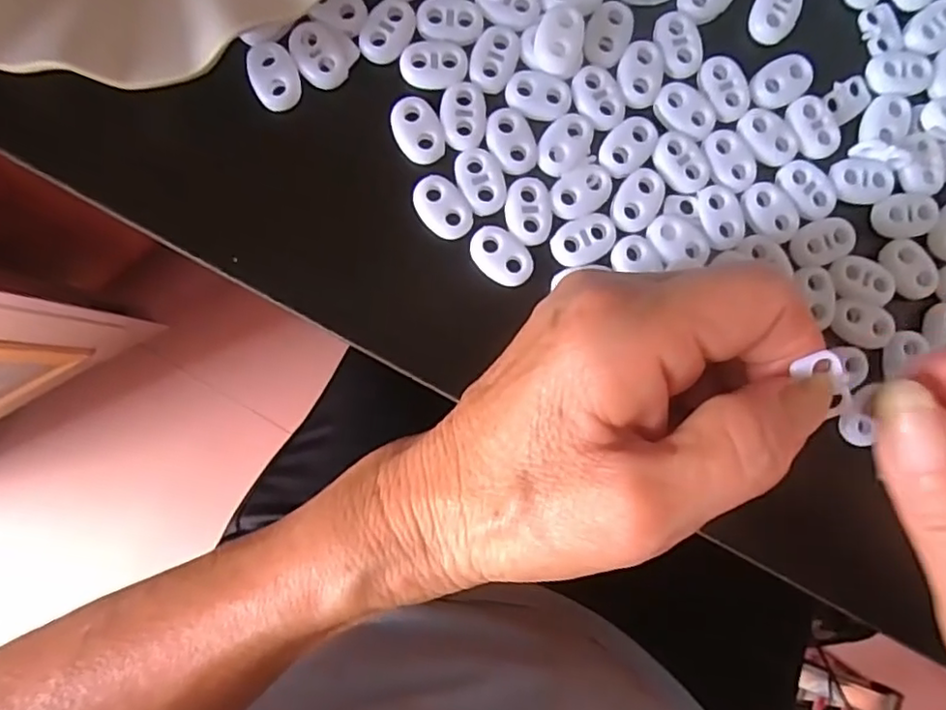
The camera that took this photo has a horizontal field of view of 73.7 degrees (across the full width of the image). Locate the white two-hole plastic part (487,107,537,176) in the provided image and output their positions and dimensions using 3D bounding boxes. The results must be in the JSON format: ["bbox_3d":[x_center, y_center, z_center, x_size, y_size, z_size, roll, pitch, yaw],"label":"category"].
[{"bbox_3d":[0.013,-0.073,0.213,0.015,0.004,0.024,-15,88,-4],"label":"white two-hole plastic part"}]

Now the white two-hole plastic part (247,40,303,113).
[{"bbox_3d":[-0.067,-0.094,0.212,0.016,0.004,0.023,-29,89,-4],"label":"white two-hole plastic part"}]

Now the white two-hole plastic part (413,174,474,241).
[{"bbox_3d":[-0.010,-0.050,0.211,0.015,0.004,0.023,-40,90,-4],"label":"white two-hole plastic part"}]

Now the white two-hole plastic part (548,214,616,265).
[{"bbox_3d":[0.038,-0.039,0.213,0.023,0.004,0.015,-30,89,-4],"label":"white two-hole plastic part"}]

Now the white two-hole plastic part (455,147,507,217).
[{"bbox_3d":[0.003,-0.059,0.212,0.015,0.004,0.023,-26,89,-4],"label":"white two-hole plastic part"}]

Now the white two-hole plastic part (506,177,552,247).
[{"bbox_3d":[0.019,-0.049,0.212,0.015,0.004,0.023,-1,87,-3],"label":"white two-hole plastic part"}]

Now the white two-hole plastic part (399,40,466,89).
[{"bbox_3d":[-0.013,-0.099,0.213,0.022,0.004,0.017,-10,88,-3],"label":"white two-hole plastic part"}]

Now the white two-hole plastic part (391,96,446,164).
[{"bbox_3d":[-0.018,-0.076,0.211,0.015,0.004,0.023,-21,89,-4],"label":"white two-hole plastic part"}]

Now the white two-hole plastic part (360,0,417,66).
[{"bbox_3d":[-0.029,-0.111,0.214,0.015,0.004,0.023,24,86,-2],"label":"white two-hole plastic part"}]

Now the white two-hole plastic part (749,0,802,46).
[{"bbox_3d":[0.107,-0.122,0.224,0.015,0.005,0.021,26,86,-2],"label":"white two-hole plastic part"}]

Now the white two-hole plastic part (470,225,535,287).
[{"bbox_3d":[0.010,-0.033,0.211,0.023,0.004,0.016,41,86,-1],"label":"white two-hole plastic part"}]

